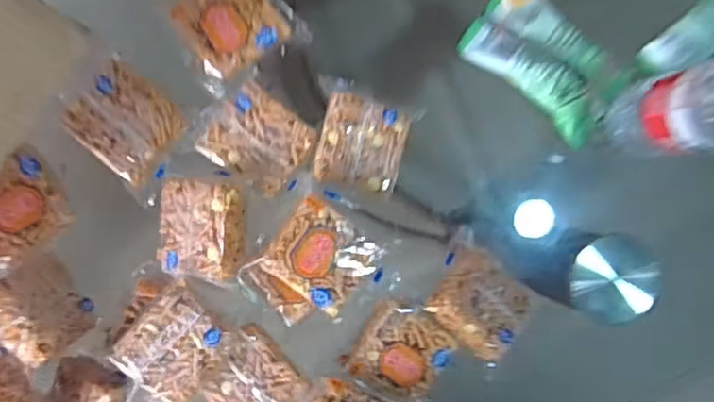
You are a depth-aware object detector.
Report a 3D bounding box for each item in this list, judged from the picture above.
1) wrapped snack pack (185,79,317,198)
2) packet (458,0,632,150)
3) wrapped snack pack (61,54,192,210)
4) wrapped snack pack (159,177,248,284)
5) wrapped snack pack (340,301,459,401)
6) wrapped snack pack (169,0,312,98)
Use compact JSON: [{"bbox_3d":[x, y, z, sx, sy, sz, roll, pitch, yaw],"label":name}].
[{"bbox_3d":[-0.075,-0.046,0.512,0.081,0.016,0.065,37,87,-6],"label":"wrapped snack pack"},{"bbox_3d":[0.151,-0.111,0.541,0.124,0.030,0.077,40,87,-6],"label":"packet"},{"bbox_3d":[-0.168,-0.056,0.503,0.092,0.028,0.066,44,86,-6],"label":"wrapped snack pack"},{"bbox_3d":[-0.115,0.020,0.500,0.067,0.025,0.070,5,87,27],"label":"wrapped snack pack"},{"bbox_3d":[0.035,0.118,0.534,0.069,0.014,0.068,33,88,-6],"label":"wrapped snack pack"},{"bbox_3d":[-0.091,-0.133,0.514,0.088,0.032,0.072,-38,95,-4],"label":"wrapped snack pack"}]

